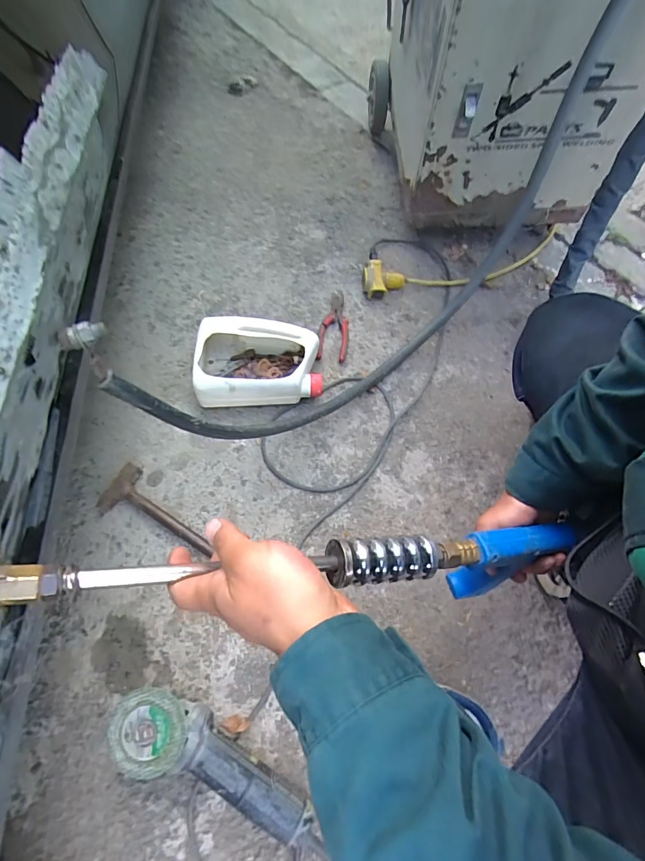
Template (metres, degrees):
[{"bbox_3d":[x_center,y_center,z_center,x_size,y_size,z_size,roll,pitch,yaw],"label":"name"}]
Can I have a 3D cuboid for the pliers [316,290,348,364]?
[{"bbox_3d":[0.027,-0.223,0.875,0.060,0.021,0.178,7,67,2],"label":"pliers"}]

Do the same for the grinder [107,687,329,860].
[{"bbox_3d":[-0.137,0.448,0.550,0.294,0.101,0.098,31,70,11],"label":"grinder"}]

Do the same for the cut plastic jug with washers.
[{"bbox_3d":[-0.120,-0.136,0.799,0.225,0.090,0.170,-2,67,-3],"label":"cut plastic jug with washers"}]

